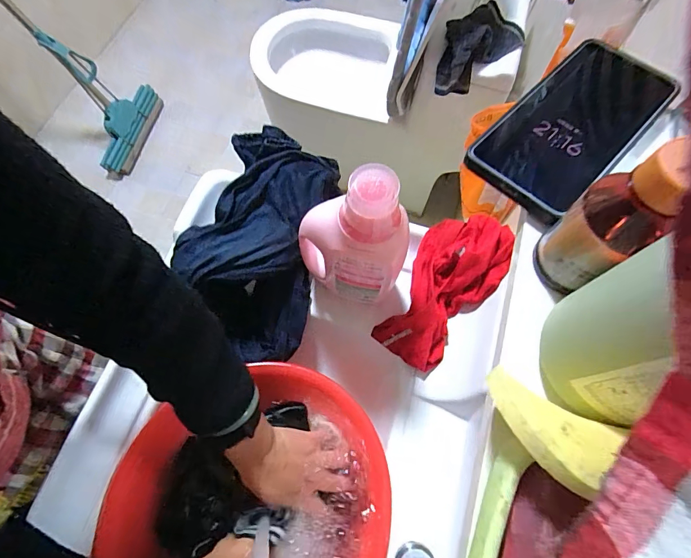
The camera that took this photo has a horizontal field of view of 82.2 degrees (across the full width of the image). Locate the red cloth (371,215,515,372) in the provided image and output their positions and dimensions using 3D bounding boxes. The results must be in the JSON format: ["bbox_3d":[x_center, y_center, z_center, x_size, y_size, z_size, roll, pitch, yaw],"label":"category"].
[{"bbox_3d":[0.130,0.009,0.522,0.111,0.053,0.224,34,91,11],"label":"red cloth"}]

